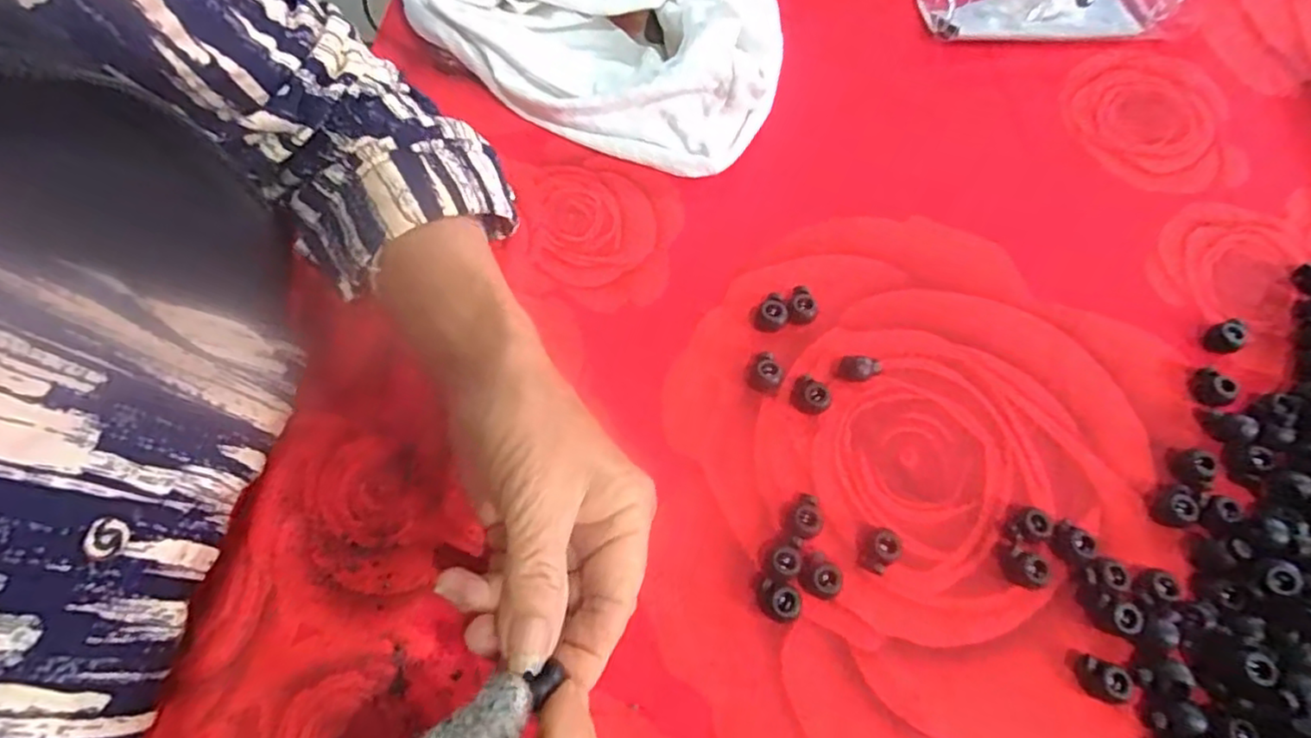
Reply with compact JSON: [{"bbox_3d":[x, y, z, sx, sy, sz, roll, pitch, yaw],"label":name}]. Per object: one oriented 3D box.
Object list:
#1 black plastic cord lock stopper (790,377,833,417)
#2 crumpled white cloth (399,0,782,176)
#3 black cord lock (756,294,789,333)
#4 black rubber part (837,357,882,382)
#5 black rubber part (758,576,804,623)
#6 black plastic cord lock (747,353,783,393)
[{"bbox_3d":[0.074,0.013,0.306,0.018,0.011,0.014,36,71,13],"label":"black plastic cord lock stopper"},{"bbox_3d":[-0.044,-0.223,0.377,0.252,0.057,0.166,20,68,6],"label":"crumpled white cloth"},{"bbox_3d":[0.059,-0.028,0.322,0.015,0.013,0.015,1,67,-1],"label":"black cord lock"},{"bbox_3d":[0.100,0.000,0.312,0.020,0.012,0.010,4,67,0],"label":"black rubber part"},{"bbox_3d":[0.051,0.097,0.270,0.018,0.010,0.014,25,69,8],"label":"black rubber part"},{"bbox_3d":[0.053,0.002,0.310,0.013,0.012,0.016,-37,73,-15],"label":"black plastic cord lock"}]

